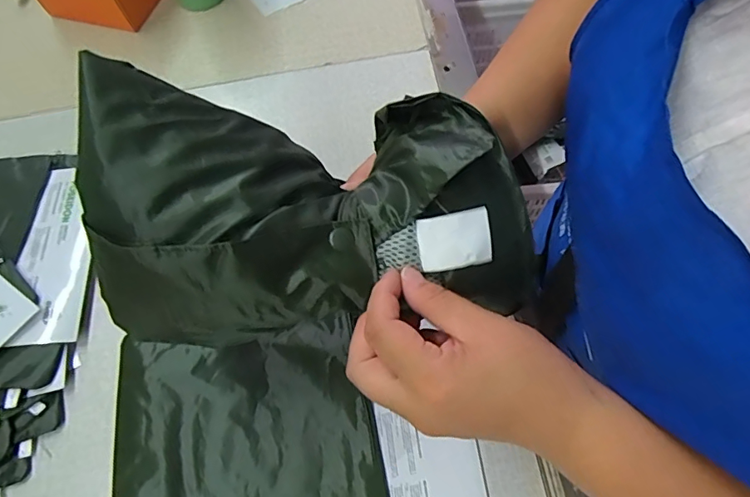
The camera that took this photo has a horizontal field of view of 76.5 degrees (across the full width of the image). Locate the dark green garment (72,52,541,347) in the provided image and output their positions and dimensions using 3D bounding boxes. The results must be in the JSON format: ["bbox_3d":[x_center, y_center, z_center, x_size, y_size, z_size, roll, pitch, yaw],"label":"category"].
[{"bbox_3d":[-0.033,-0.020,0.279,0.246,0.120,0.119,-1,65,2],"label":"dark green garment"}]

